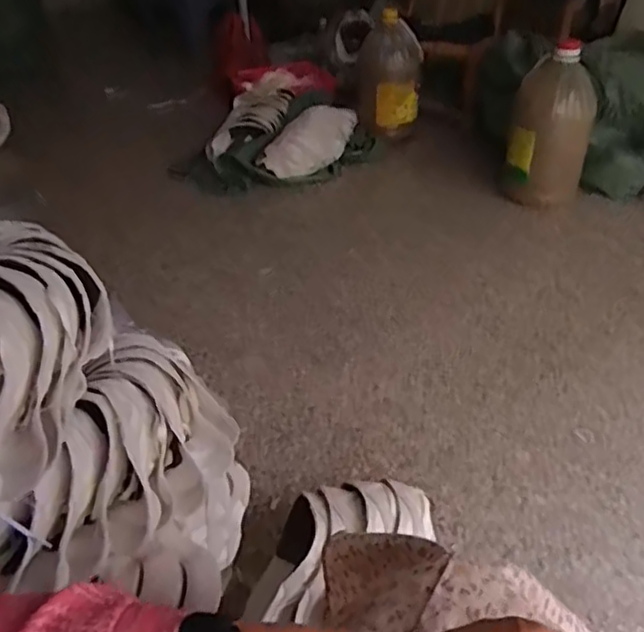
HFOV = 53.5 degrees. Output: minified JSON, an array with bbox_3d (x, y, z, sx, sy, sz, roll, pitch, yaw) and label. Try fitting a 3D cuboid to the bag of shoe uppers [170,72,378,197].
[{"bbox_3d":[-0.096,-0.506,1.789,0.430,0.141,0.566,15,40,21],"label":"bag of shoe uppers"}]

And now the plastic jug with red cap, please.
[{"bbox_3d":[0.557,-0.454,1.570,0.188,0.346,0.148,13,40,19],"label":"plastic jug with red cap"}]

